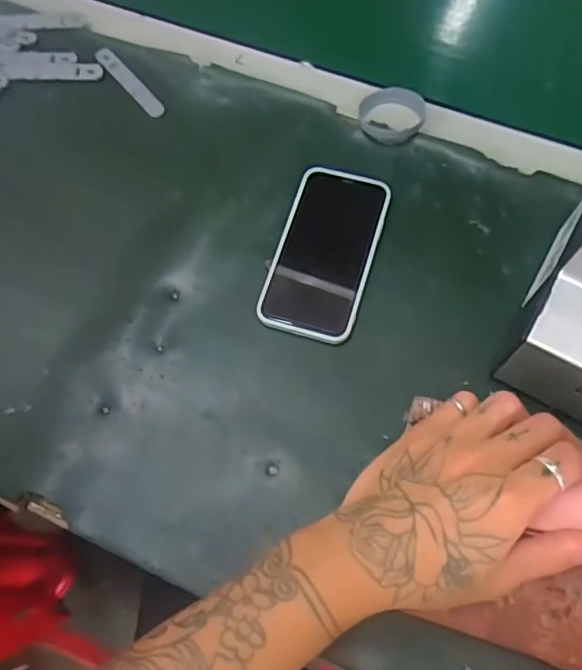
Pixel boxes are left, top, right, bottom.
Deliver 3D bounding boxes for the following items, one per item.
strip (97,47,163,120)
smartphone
[{"bbox_3d":[-0.149,-0.234,0.539,0.016,0.005,0.096,-38,72,-12],"label":"strip"},{"bbox_3d":[0.028,-0.069,0.466,0.075,0.007,0.147,15,69,8],"label":"smartphone"}]

